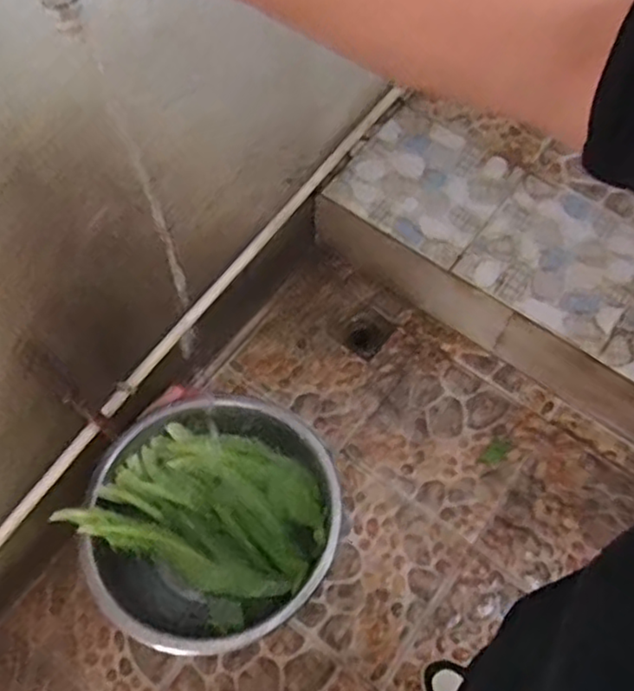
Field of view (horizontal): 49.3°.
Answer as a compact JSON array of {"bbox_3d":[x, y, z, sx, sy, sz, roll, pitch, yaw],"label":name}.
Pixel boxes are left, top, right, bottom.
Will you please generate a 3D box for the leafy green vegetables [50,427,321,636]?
[{"bbox_3d":[-0.147,0.236,0.980,0.313,0.085,0.242,30,69,12],"label":"leafy green vegetables"}]

